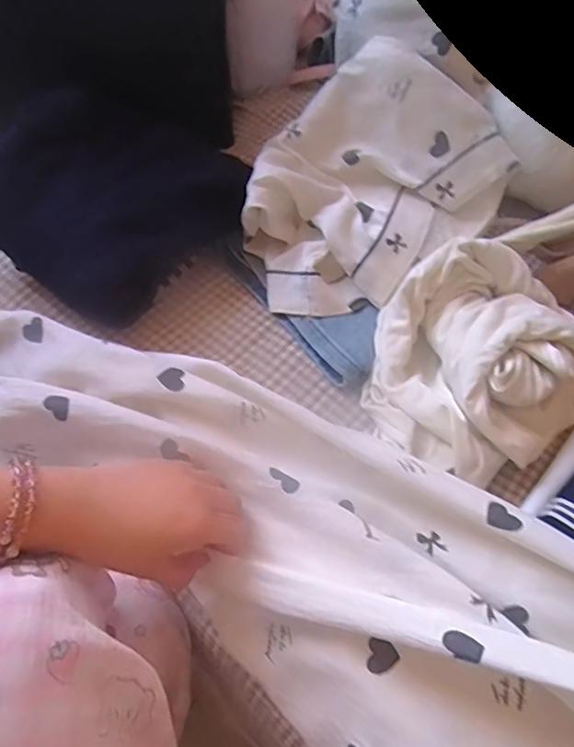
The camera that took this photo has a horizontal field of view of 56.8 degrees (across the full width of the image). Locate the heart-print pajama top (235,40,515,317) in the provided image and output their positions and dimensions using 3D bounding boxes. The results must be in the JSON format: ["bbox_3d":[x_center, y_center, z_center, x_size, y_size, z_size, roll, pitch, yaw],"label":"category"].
[{"bbox_3d":[0.075,-0.182,0.508,0.216,0.107,0.256,34,62,15],"label":"heart-print pajama top"}]

